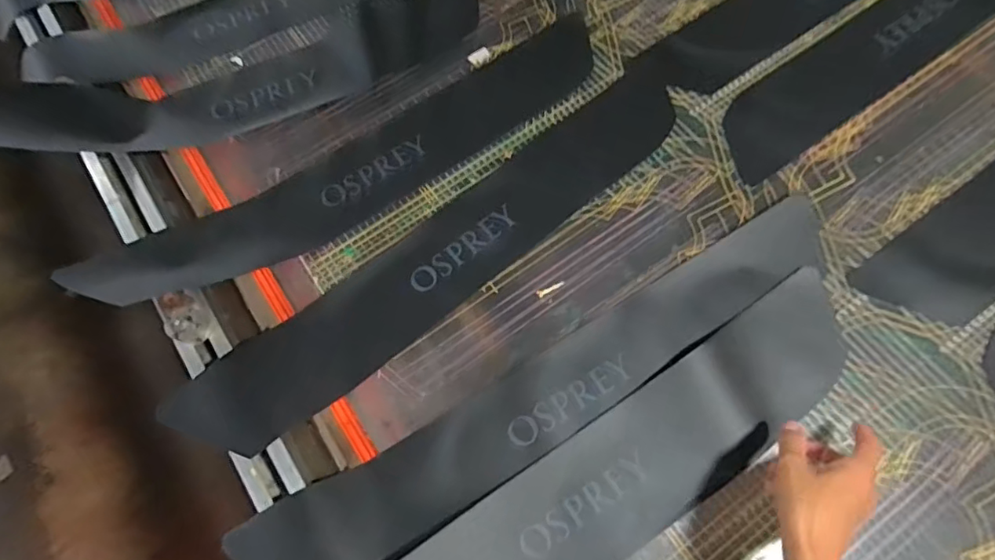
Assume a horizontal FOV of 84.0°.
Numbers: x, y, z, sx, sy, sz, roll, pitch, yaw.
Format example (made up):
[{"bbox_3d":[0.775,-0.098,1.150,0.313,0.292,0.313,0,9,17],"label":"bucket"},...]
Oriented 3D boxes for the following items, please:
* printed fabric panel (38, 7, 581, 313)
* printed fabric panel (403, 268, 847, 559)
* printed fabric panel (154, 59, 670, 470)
[{"bbox_3d":[-0.160,-0.150,0.696,0.712,0.041,0.122,-33,68,-11],"label":"printed fabric panel"},{"bbox_3d":[0.087,0.218,0.535,0.668,0.049,0.121,-32,68,-15],"label":"printed fabric panel"},{"bbox_3d":[-0.045,-0.056,0.657,0.697,0.032,0.125,-39,69,-13],"label":"printed fabric panel"}]

